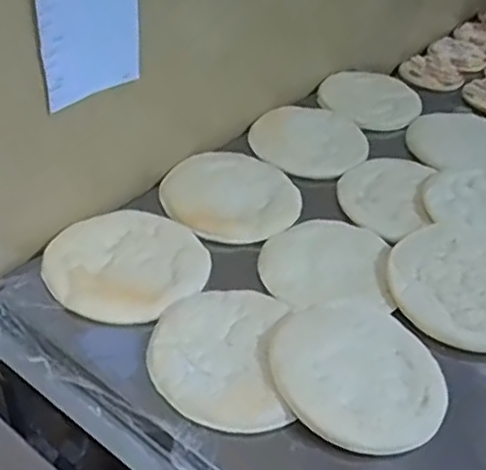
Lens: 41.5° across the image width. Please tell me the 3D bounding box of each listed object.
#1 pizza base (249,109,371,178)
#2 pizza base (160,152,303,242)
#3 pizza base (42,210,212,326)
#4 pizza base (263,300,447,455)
[{"bbox_3d":[0.111,-0.171,1.118,0.203,0.031,0.179,18,41,14],"label":"pizza base"},{"bbox_3d":[-0.014,-0.068,0.979,0.203,0.010,0.193,4,40,-3],"label":"pizza base"},{"bbox_3d":[-0.149,0.036,0.842,0.197,0.030,0.179,-26,49,-33],"label":"pizza base"},{"bbox_3d":[0.131,0.148,0.730,0.198,0.028,0.196,4,40,-3],"label":"pizza base"}]

